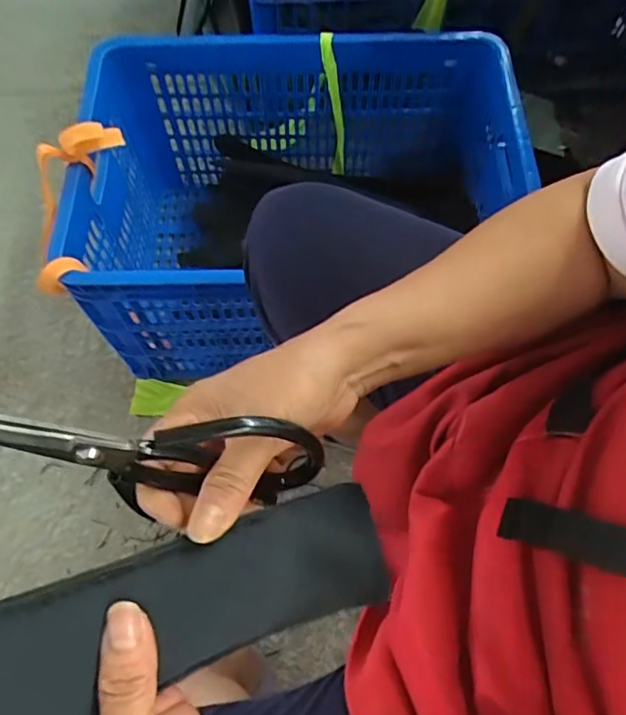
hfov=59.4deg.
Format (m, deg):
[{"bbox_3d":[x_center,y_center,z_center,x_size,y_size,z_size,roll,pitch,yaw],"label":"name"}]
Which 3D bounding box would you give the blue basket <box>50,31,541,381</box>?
[{"bbox_3d":[-0.016,-0.223,0.834,0.596,0.318,0.398,-4,65,-2],"label":"blue basket"}]

